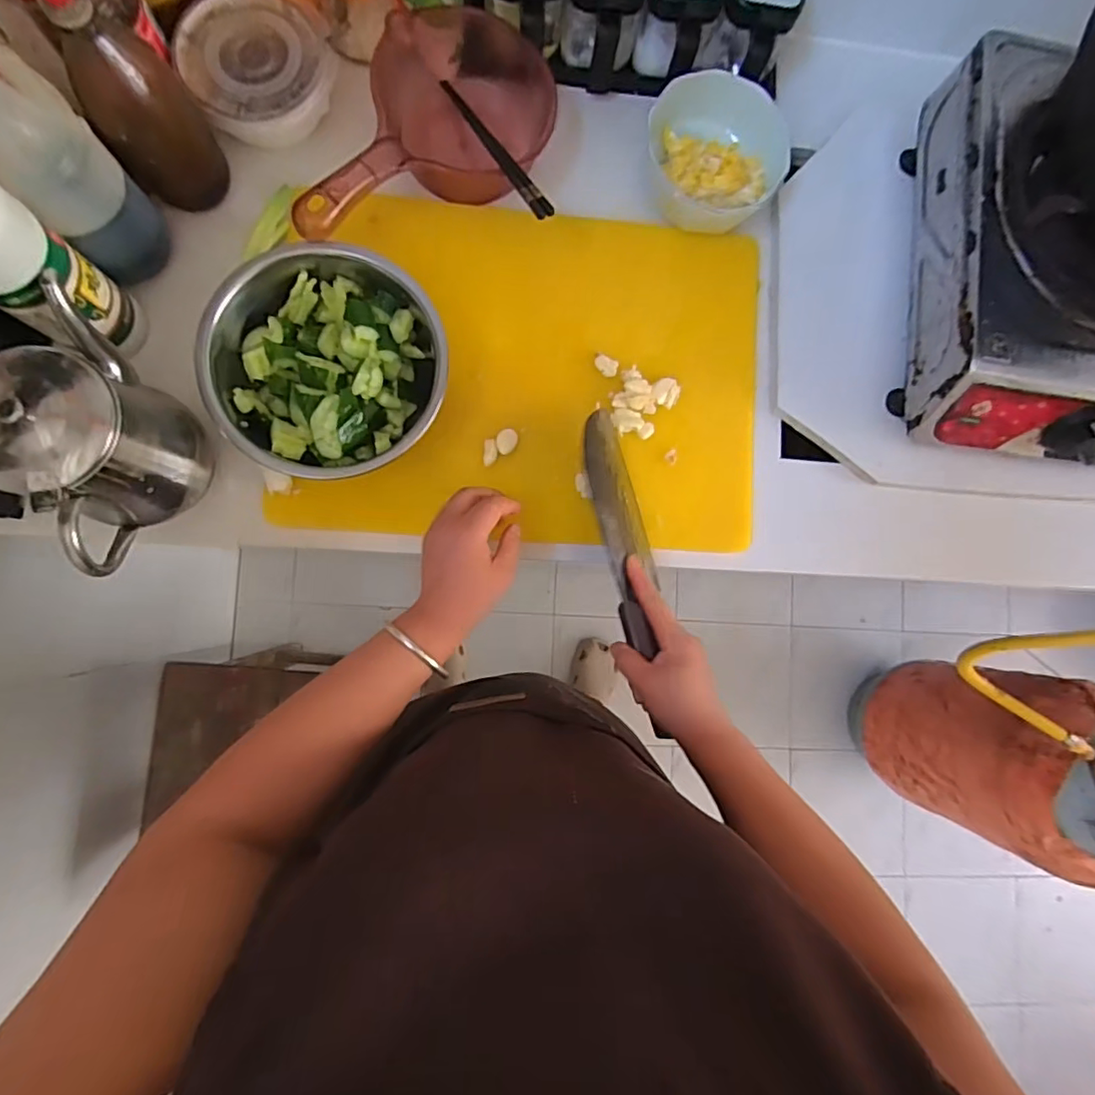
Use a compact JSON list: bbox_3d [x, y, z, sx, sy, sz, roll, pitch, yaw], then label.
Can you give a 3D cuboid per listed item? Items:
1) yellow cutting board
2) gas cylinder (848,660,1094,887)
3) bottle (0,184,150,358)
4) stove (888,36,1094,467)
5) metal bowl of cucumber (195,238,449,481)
[{"bbox_3d":[-0.011,-0.169,0.568,0.447,0.025,0.320,4,89,-3],"label":"yellow cutting board"},{"bbox_3d":[0.872,0.395,1.095,0.270,0.648,0.311,17,84,-5],"label":"gas cylinder"},{"bbox_3d":[-0.389,-0.209,0.440,0.065,0.192,0.073,22,84,-4],"label":"bottle"},{"bbox_3d":[0.515,-0.267,0.567,0.285,0.117,0.358,6,85,-6],"label":"stove"},{"bbox_3d":[-0.192,-0.162,0.507,0.193,0.080,0.196,0,86,-6],"label":"metal bowl of cucumber"}]

